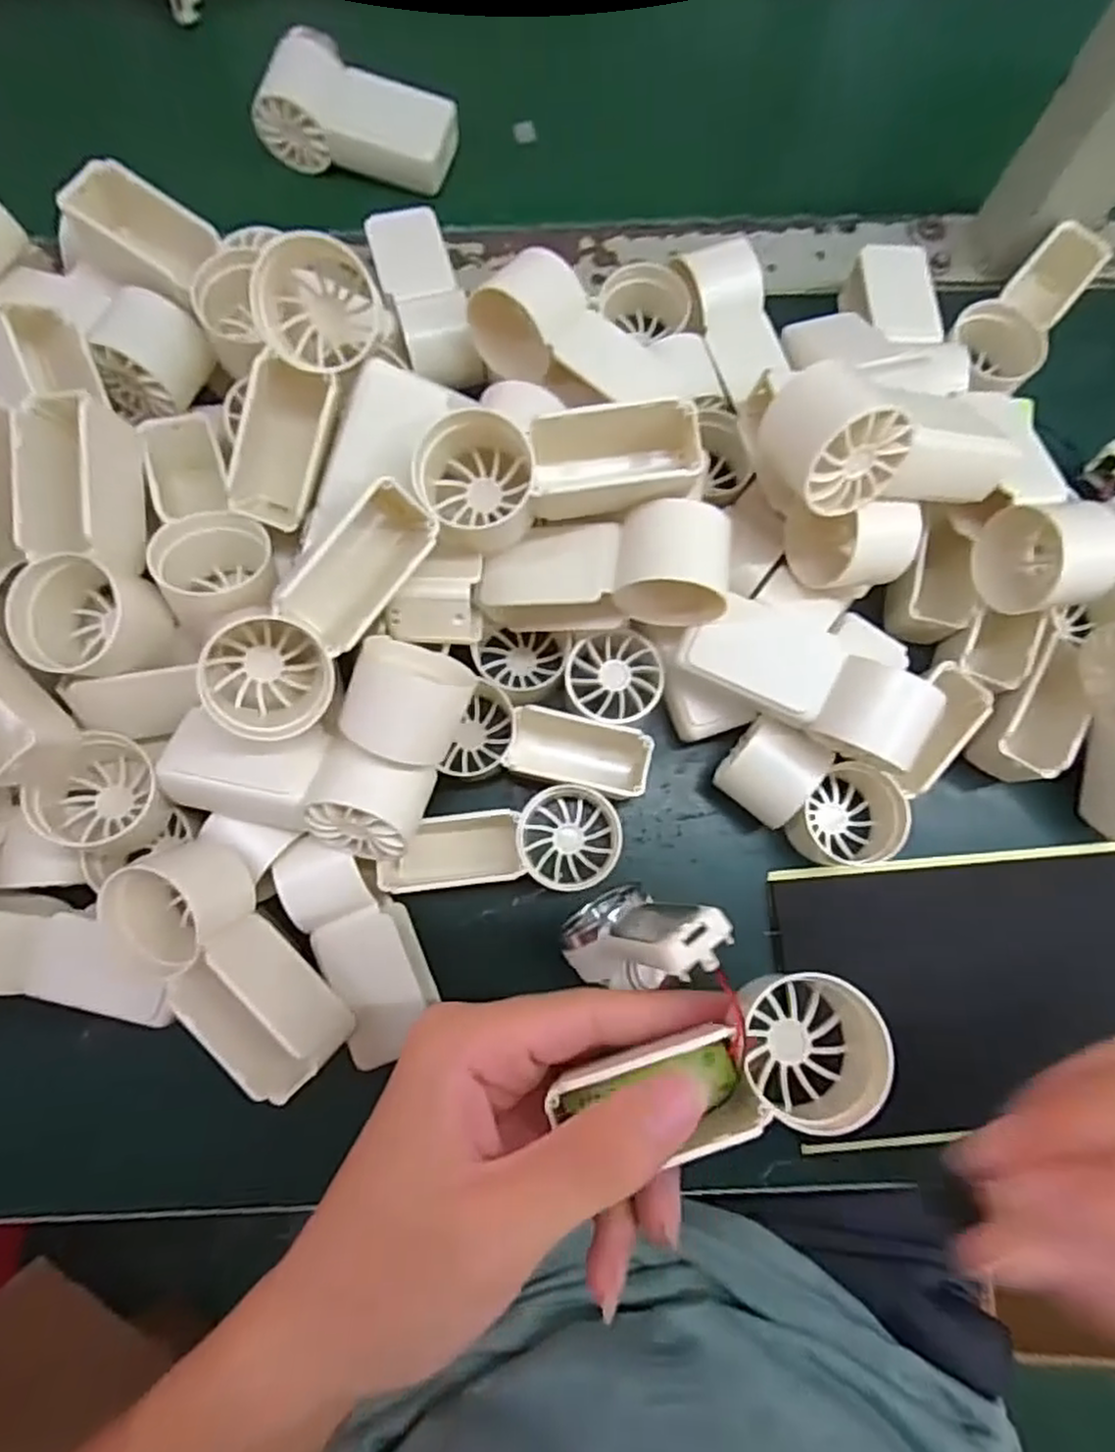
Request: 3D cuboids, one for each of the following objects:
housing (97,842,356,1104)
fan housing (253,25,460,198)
[{"bbox_3d":[-0.115,0.084,0.254,0.038,0.035,0.090,-44,82,15],"label":"housing"},{"bbox_3d":[-0.100,-0.310,0.372,0.091,0.033,0.049,17,79,3],"label":"fan housing"}]

